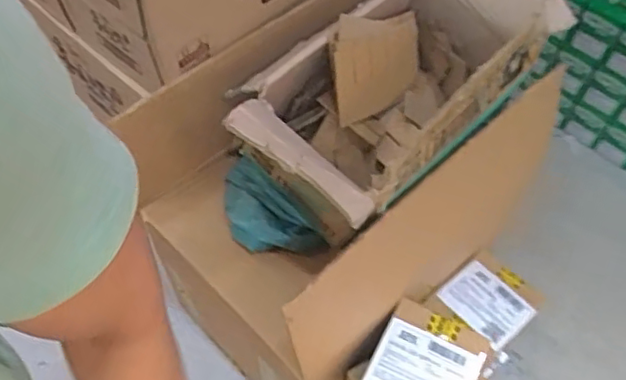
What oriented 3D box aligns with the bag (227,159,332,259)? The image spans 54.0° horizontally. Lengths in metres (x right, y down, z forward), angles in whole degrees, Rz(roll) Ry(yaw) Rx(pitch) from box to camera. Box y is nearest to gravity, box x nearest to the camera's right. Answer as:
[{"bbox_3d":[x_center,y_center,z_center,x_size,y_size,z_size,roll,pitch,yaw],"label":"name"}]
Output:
[{"bbox_3d":[-0.086,0.039,0.984,0.106,0.067,0.199,-40,66,-23],"label":"bag"}]

